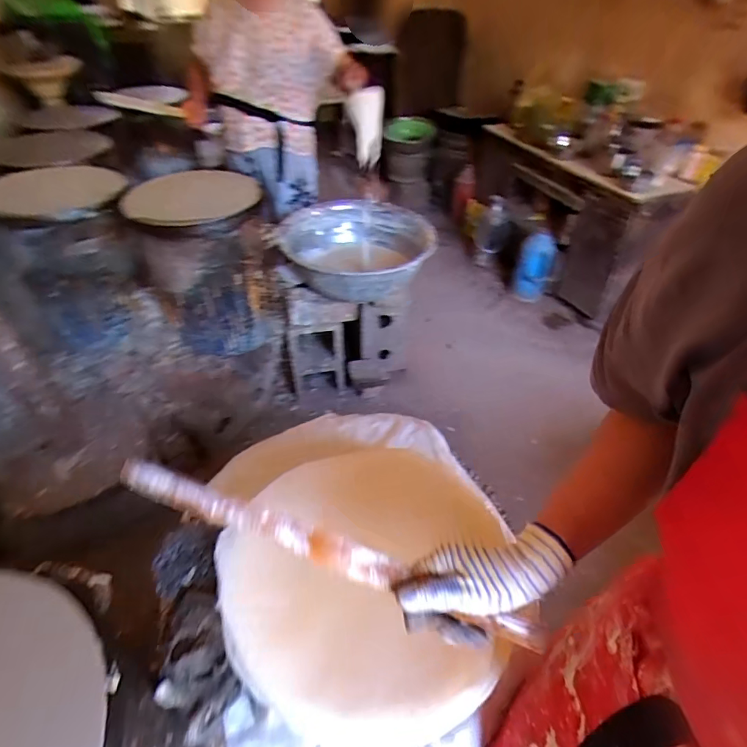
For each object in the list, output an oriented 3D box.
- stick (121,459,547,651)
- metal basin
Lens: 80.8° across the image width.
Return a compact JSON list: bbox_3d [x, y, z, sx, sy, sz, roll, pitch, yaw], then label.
[{"bbox_3d":[-0.043,0.162,0.403,0.402,0.020,0.026,21,45,4],"label":"stick"},{"bbox_3d":[-0.050,-0.420,1.512,0.495,0.173,0.495,1,43,-1],"label":"metal basin"}]

